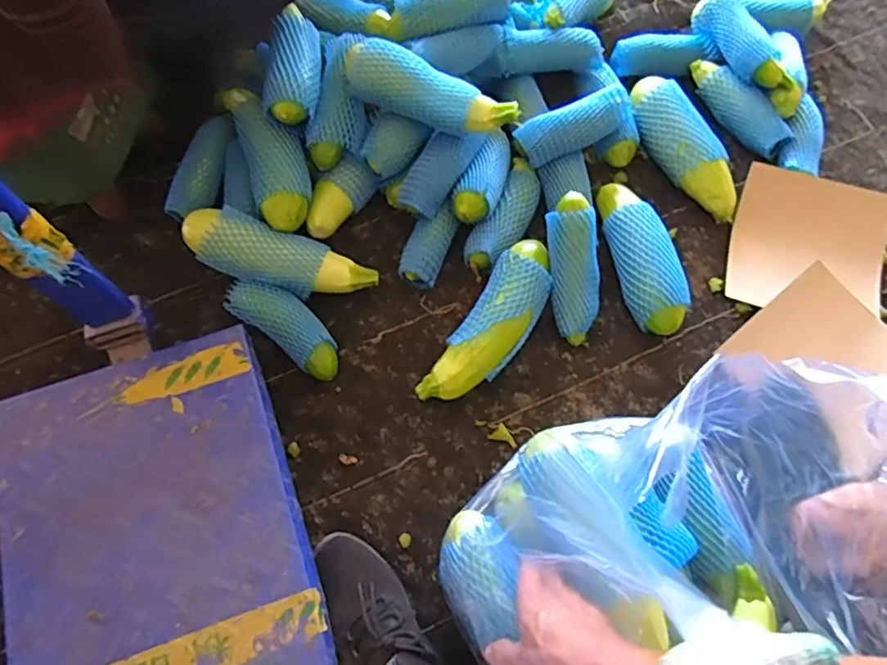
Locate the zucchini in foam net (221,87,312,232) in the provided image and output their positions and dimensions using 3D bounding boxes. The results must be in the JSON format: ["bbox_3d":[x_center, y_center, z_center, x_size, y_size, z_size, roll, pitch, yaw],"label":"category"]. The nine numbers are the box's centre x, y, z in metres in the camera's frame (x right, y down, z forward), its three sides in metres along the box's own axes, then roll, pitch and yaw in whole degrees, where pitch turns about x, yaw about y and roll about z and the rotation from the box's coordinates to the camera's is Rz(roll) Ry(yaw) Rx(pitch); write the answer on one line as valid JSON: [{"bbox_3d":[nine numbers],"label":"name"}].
[{"bbox_3d":[-0.249,-0.259,0.832,0.084,0.076,0.235,-19,70,-7],"label":"zucchini in foam net"}]

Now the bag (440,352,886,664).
[{"bbox_3d":[0.196,0.177,0.519,0.374,0.312,0.246,-8,69,-3],"label":"bag"}]

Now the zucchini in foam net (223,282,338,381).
[{"bbox_3d":[-0.216,-0.010,0.807,0.191,0.054,0.068,36,73,13],"label":"zucchini in foam net"}]

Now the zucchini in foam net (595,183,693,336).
[{"bbox_3d":[0.289,-0.113,0.840,0.083,0.066,0.246,-9,68,-4],"label":"zucchini in foam net"}]

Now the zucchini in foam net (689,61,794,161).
[{"bbox_3d":[0.489,-0.380,0.957,0.054,0.048,0.210,-30,72,-11],"label":"zucchini in foam net"}]

